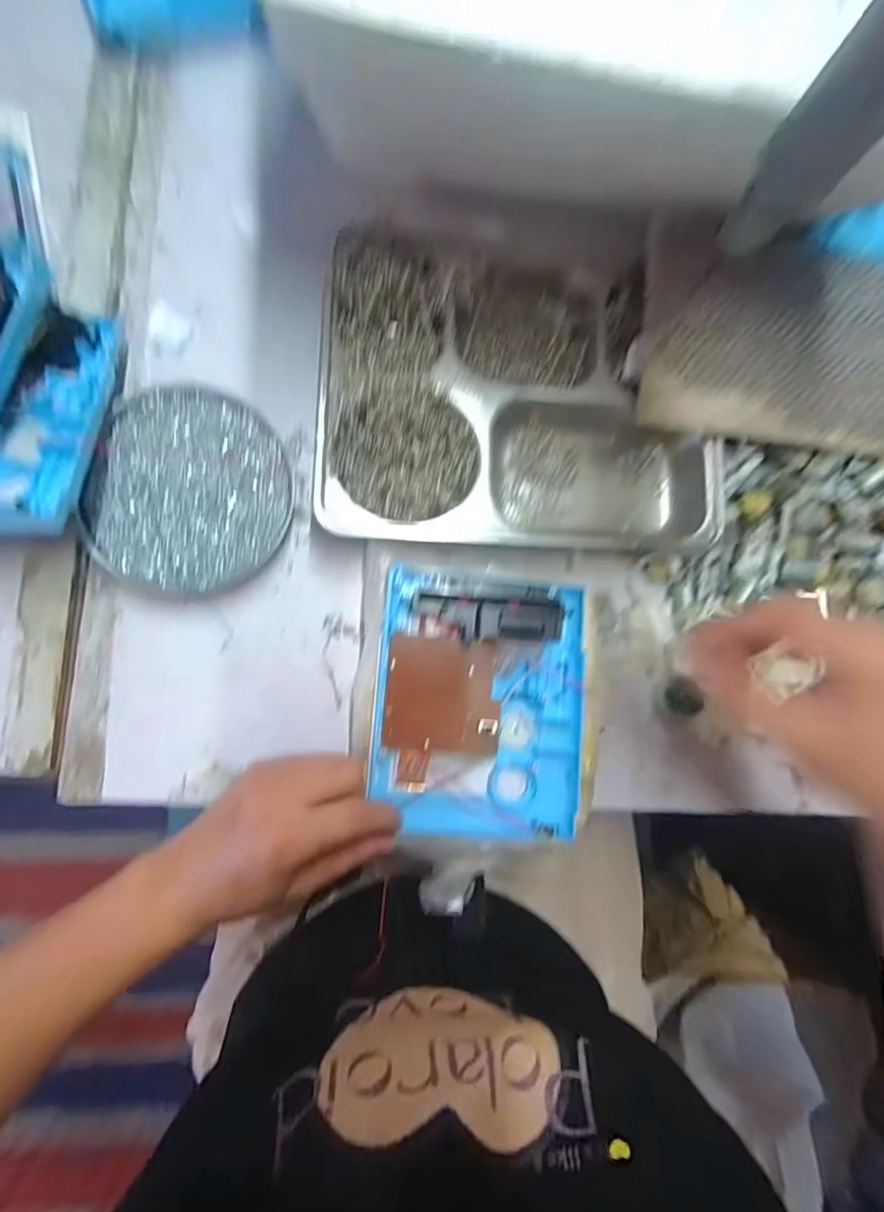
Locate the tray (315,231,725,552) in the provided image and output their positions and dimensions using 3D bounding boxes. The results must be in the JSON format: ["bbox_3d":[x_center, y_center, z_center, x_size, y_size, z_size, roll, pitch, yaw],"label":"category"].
[{"bbox_3d":[0.058,-0.146,0.363,0.273,0.033,0.204,1,85,-7],"label":"tray"}]

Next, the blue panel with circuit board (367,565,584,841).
[{"bbox_3d":[0.024,0.063,0.332,0.131,0.016,0.162,5,84,-7],"label":"blue panel with circuit board"}]

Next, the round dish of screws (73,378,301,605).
[{"bbox_3d":[-0.167,-0.074,0.347,0.121,0.022,0.134,19,83,-5],"label":"round dish of screws"}]

